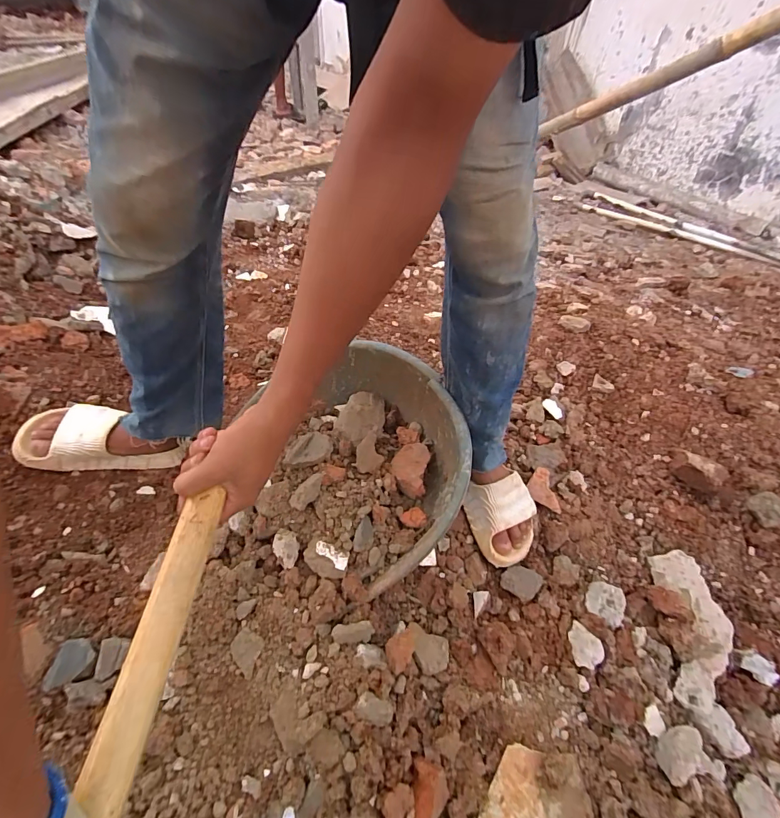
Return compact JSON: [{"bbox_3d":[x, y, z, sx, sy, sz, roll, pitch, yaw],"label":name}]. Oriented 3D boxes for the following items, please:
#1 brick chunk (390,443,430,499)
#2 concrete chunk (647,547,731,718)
[{"bbox_3d":[0.034,0.106,0.708,0.063,0.034,0.103,10,49,6],"label":"brick chunk"},{"bbox_3d":[0.515,0.365,0.682,0.114,0.047,0.239,7,61,3],"label":"concrete chunk"}]

